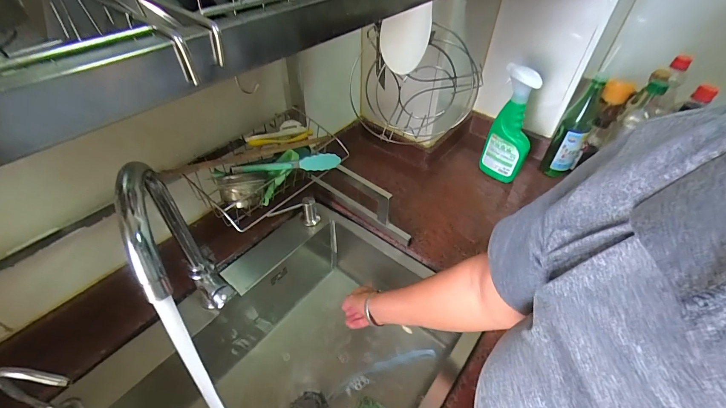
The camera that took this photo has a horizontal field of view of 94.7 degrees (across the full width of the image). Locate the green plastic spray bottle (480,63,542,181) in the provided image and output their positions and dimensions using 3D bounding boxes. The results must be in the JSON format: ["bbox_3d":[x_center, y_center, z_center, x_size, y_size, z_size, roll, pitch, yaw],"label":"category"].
[{"bbox_3d":[0.342,-0.173,0.764,0.098,0.257,0.058,23,48,21],"label":"green plastic spray bottle"}]

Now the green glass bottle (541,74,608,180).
[{"bbox_3d":[0.491,-0.175,0.769,0.064,0.235,0.075,31,52,27],"label":"green glass bottle"}]

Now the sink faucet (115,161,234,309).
[{"bbox_3d":[-0.217,0.076,0.421,0.050,0.279,0.189,-20,48,-20],"label":"sink faucet"}]

